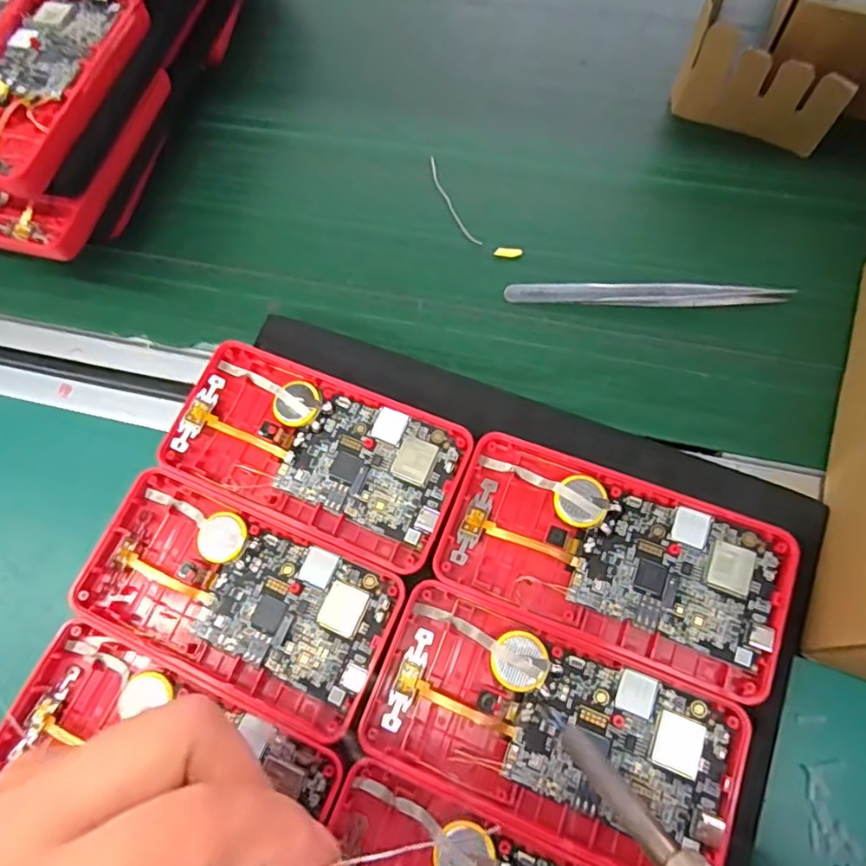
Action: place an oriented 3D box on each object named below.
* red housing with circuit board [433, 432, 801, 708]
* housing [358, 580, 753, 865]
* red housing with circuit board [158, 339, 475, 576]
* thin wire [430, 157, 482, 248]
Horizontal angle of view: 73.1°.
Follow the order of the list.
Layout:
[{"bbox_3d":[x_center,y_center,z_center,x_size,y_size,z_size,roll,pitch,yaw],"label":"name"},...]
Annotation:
[{"bbox_3d":[0.065,0.046,0.214,0.119,0.012,0.062,20,72,12],"label":"red housing with circuit board"},{"bbox_3d":[0.039,0.100,0.198,0.119,0.010,0.062,20,72,12],"label":"housing"},{"bbox_3d":[-0.048,0.008,0.243,0.119,0.020,0.062,21,72,12],"label":"red housing with circuit board"},{"bbox_3d":[0.009,-0.123,0.307,0.006,0.004,0.065,-23,69,-4],"label":"thin wire"}]

